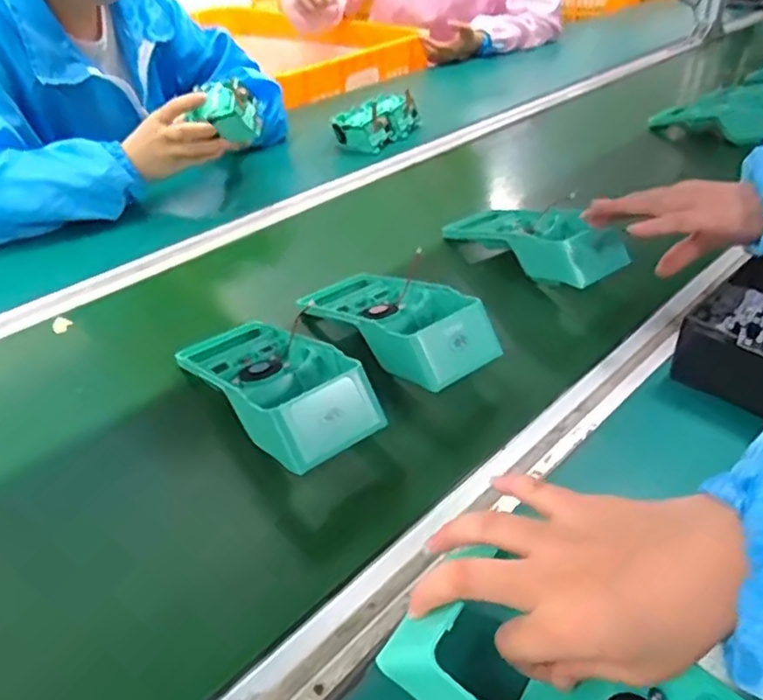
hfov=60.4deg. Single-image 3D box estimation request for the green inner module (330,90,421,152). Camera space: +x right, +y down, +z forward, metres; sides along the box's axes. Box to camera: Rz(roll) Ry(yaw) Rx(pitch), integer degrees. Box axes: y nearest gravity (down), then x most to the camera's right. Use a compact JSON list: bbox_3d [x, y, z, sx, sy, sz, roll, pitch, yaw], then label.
[{"bbox_3d":[-0.013,-0.332,0.955,0.076,0.046,0.161,15,41,24],"label":"green inner module"}]

